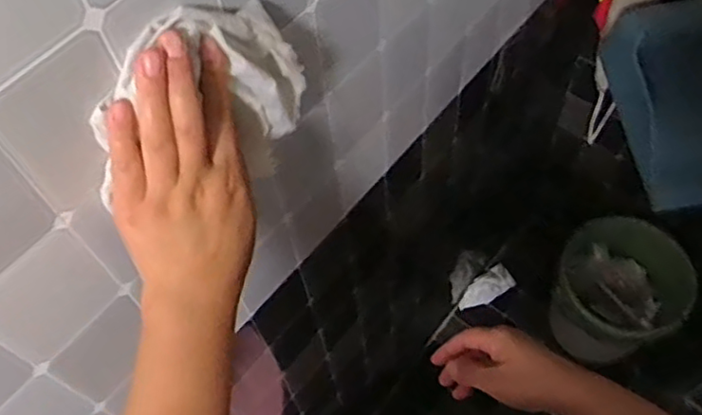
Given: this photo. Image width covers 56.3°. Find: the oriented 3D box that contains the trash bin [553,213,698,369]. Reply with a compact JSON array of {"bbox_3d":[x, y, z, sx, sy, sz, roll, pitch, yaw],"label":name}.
[{"bbox_3d":[0.538,0.188,1.383,0.275,0.225,0.255,-2,59,3],"label":"trash bin"}]

